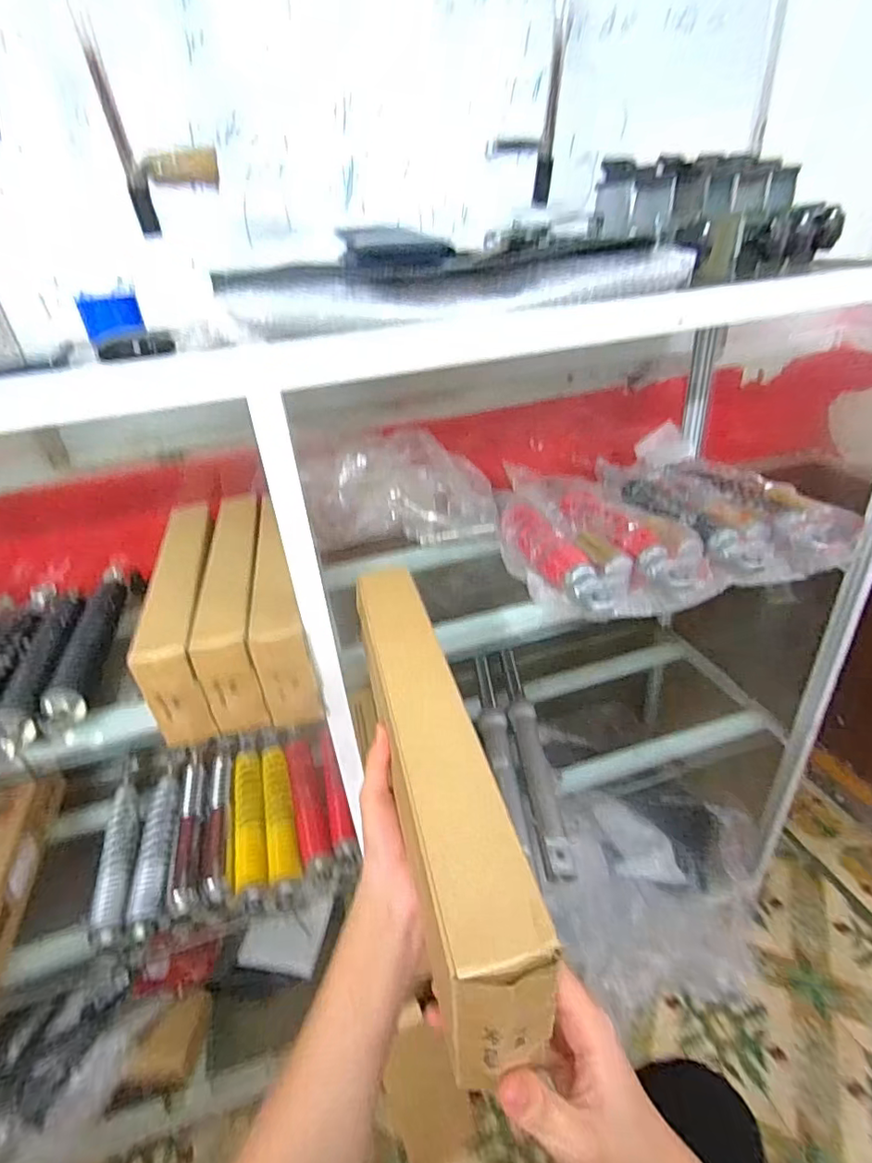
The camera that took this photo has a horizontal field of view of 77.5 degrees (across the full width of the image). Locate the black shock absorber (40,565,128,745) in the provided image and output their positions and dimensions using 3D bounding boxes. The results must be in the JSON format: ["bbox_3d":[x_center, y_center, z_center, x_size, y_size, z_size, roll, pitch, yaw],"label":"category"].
[{"bbox_3d":[-0.441,0.077,0.710,0.038,0.049,0.328,-12,32,-11],"label":"black shock absorber"}]

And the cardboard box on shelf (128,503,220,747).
[{"bbox_3d":[-0.306,0.026,0.680,0.060,0.114,0.375,-13,32,-11],"label":"cardboard box on shelf"}]

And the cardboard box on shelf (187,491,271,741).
[{"bbox_3d":[-0.246,0.016,0.683,0.059,0.111,0.362,-12,32,-10],"label":"cardboard box on shelf"}]

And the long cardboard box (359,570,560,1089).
[{"bbox_3d":[-0.006,0.112,0.403,0.057,0.072,0.373,-11,34,-8],"label":"long cardboard box"}]

